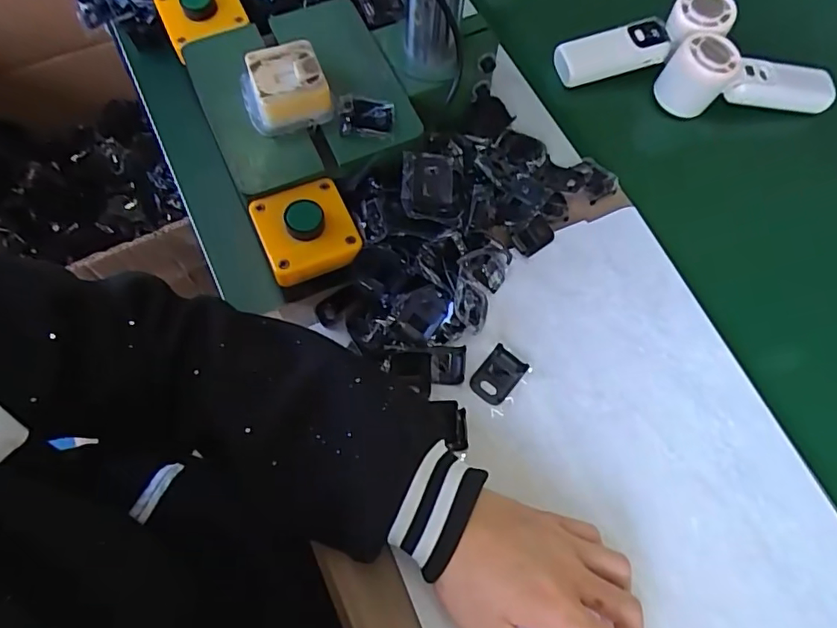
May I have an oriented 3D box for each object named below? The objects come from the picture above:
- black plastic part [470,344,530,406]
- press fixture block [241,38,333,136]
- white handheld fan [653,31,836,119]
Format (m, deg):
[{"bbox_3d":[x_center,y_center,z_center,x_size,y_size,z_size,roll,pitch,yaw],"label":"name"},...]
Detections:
[{"bbox_3d":[0.061,0.048,0.412,0.030,0.010,0.040,37,72,12],"label":"black plastic part"},{"bbox_3d":[-0.108,-0.179,0.430,0.065,0.032,0.059,-19,71,-9],"label":"press fixture block"},{"bbox_3d":[0.319,-0.225,0.515,0.167,0.058,0.044,2,69,-1],"label":"white handheld fan"}]

